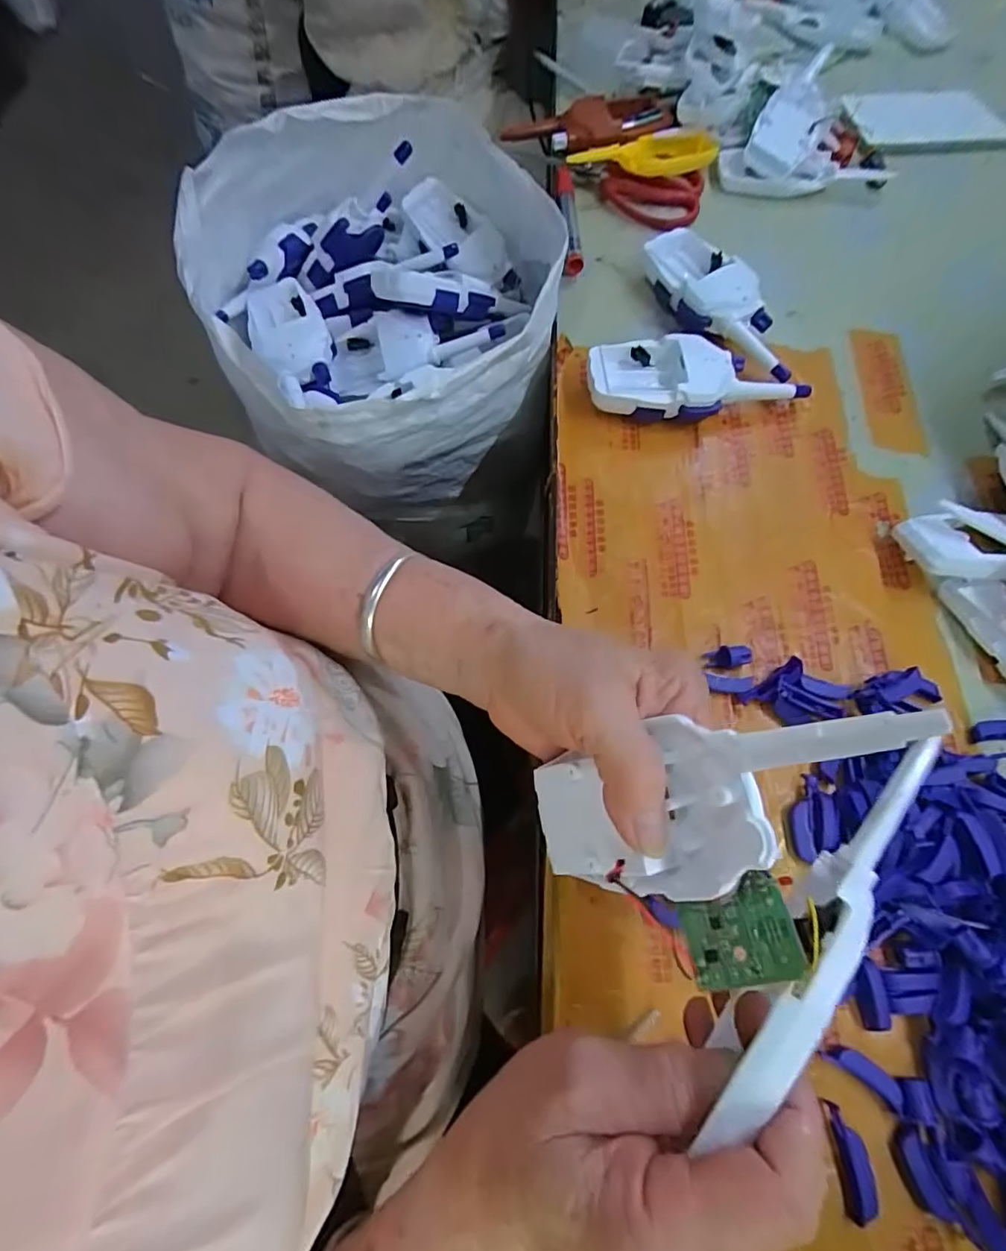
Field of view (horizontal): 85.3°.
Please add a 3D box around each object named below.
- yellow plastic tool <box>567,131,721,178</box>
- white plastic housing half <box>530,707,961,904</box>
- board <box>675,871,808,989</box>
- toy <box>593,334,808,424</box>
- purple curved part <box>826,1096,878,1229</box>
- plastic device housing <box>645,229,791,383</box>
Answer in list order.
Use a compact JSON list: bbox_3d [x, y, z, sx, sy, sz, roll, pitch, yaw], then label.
[{"bbox_3d":[0.138,-0.455,0.533,0.147,0.025,0.039,-7,68,-3],"label":"yellow plastic tool"},{"bbox_3d":[0.070,0.063,0.196,0.027,0.156,0.060,5,59,-40],"label":"white plastic housing half"},{"bbox_3d":[0.085,0.113,0.199,0.041,0.004,0.032,-35,46,33],"label":"board"},{"bbox_3d":[0.149,-0.190,0.423,0.171,0.038,0.064,-4,68,-2],"label":"toy"},{"bbox_3d":[0.161,0.246,0.251,0.013,0.007,0.043,-2,68,-1],"label":"purple curved part"},{"bbox_3d":[0.182,-0.267,0.456,0.065,0.039,0.170,-28,71,-11],"label":"plastic device housing"}]

